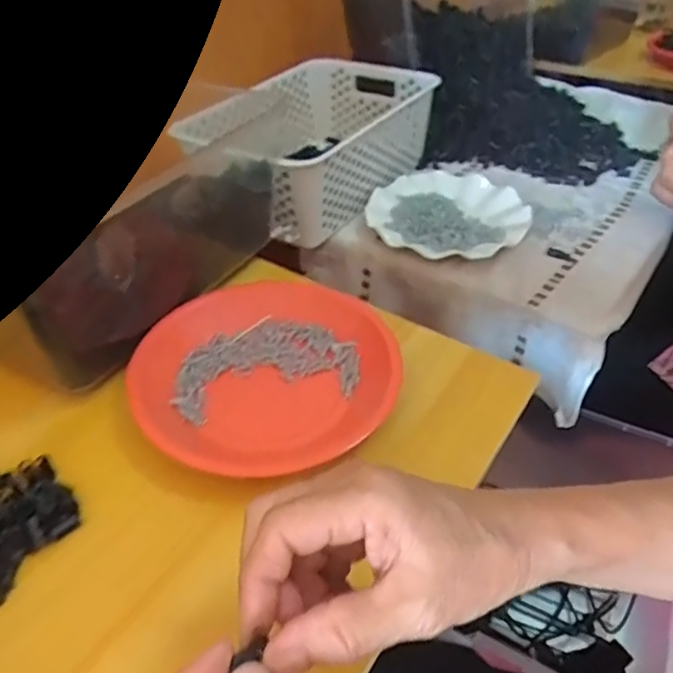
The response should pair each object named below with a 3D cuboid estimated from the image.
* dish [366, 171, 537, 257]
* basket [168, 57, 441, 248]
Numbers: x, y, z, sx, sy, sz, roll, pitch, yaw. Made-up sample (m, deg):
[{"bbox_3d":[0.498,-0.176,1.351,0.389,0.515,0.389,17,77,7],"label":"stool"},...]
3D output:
[{"bbox_3d":[0.136,-0.154,0.685,0.182,0.024,0.192,-1,41,1],"label":"dish"},{"bbox_3d":[-0.029,-0.255,0.737,0.207,0.100,0.316,23,47,25],"label":"basket"}]

